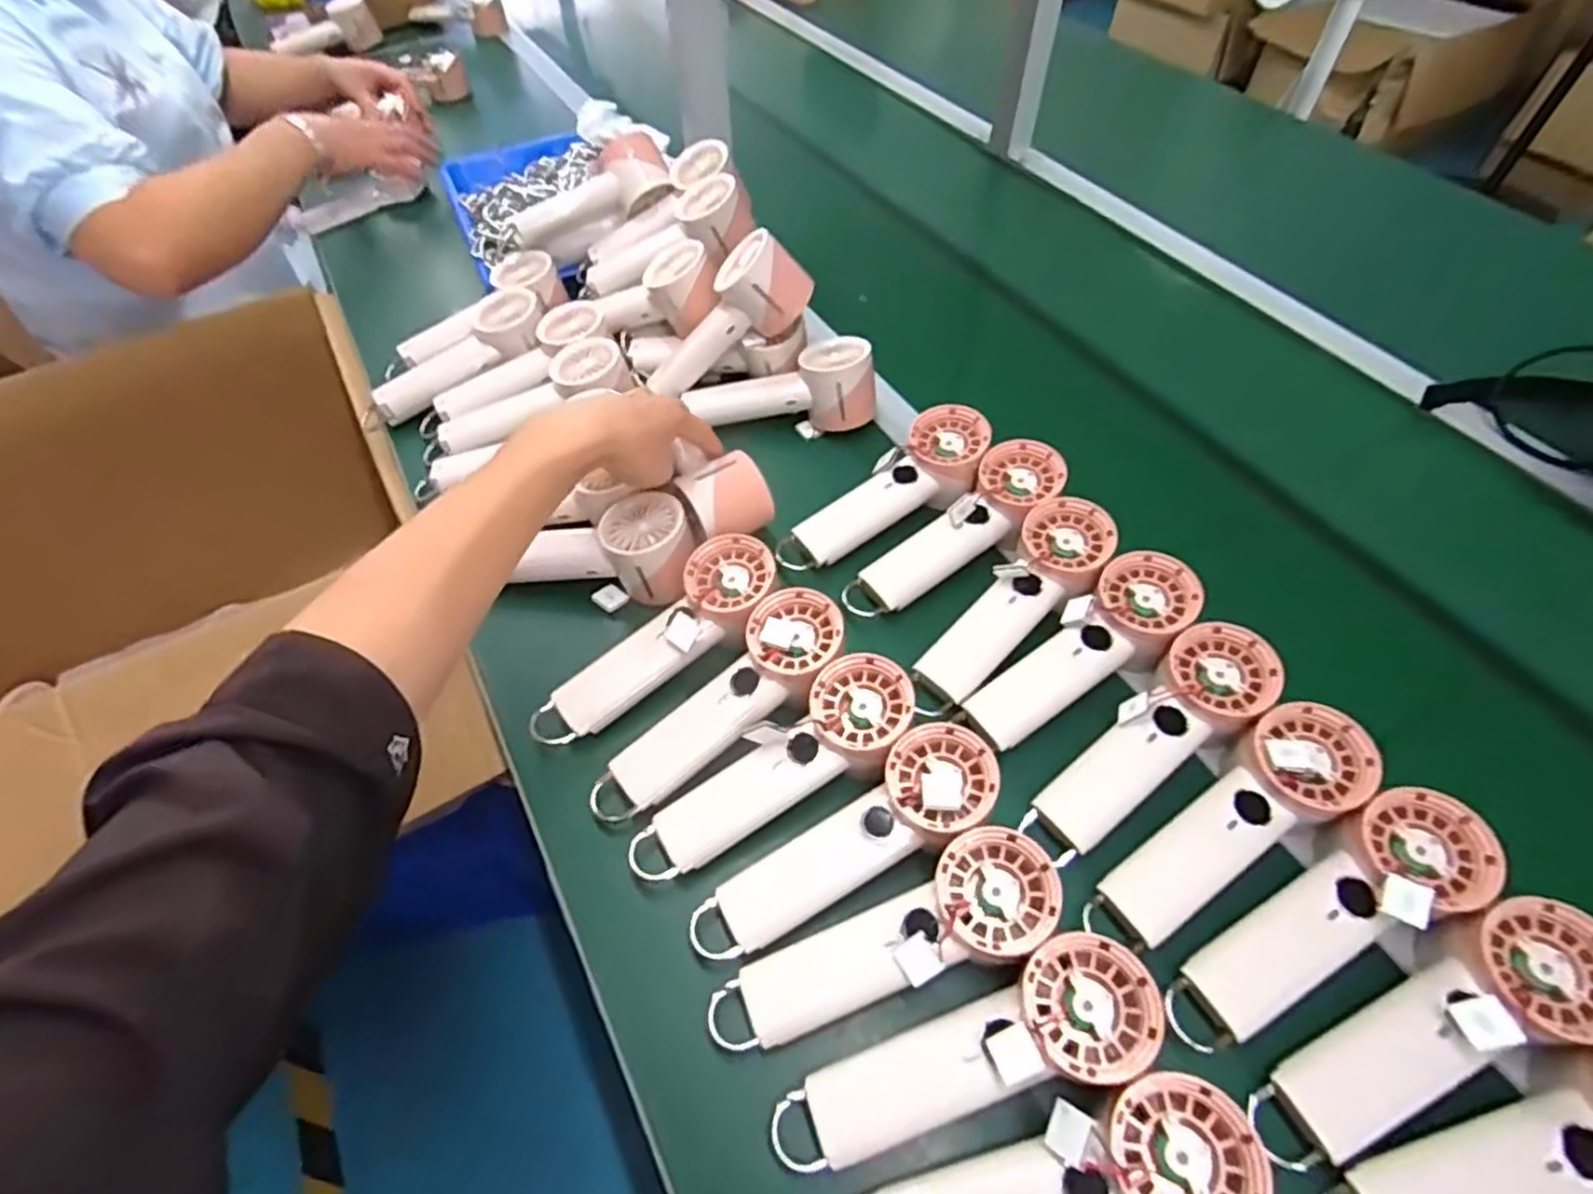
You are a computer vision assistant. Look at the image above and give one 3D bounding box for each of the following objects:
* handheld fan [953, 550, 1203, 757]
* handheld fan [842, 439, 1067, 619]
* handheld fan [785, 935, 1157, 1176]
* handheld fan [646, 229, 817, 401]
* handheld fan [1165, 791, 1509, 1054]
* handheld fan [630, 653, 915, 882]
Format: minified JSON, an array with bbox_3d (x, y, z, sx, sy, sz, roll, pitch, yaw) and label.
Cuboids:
[{"bbox_3d":[0.192,0.042,0.496,0.177,0.041,0.061,-37,61,-5],"label":"handheld fan"},{"bbox_3d":[0.121,-0.047,0.561,0.192,0.040,0.057,-38,61,-5],"label":"handheld fan"},{"bbox_3d":[0.083,0.226,0.359,0.188,0.029,0.058,-25,56,3],"label":"handheld fan"},{"bbox_3d":[-0.062,-0.242,0.655,0.168,0.058,0.068,-35,48,30],"label":"handheld fan"},{"bbox_3d":[0.280,0.169,0.385,0.190,0.034,0.052,-34,59,-1],"label":"handheld fan"},{"bbox_3d":[-0.012,0.109,0.451,0.196,0.031,0.063,-35,60,-5],"label":"handheld fan"}]

